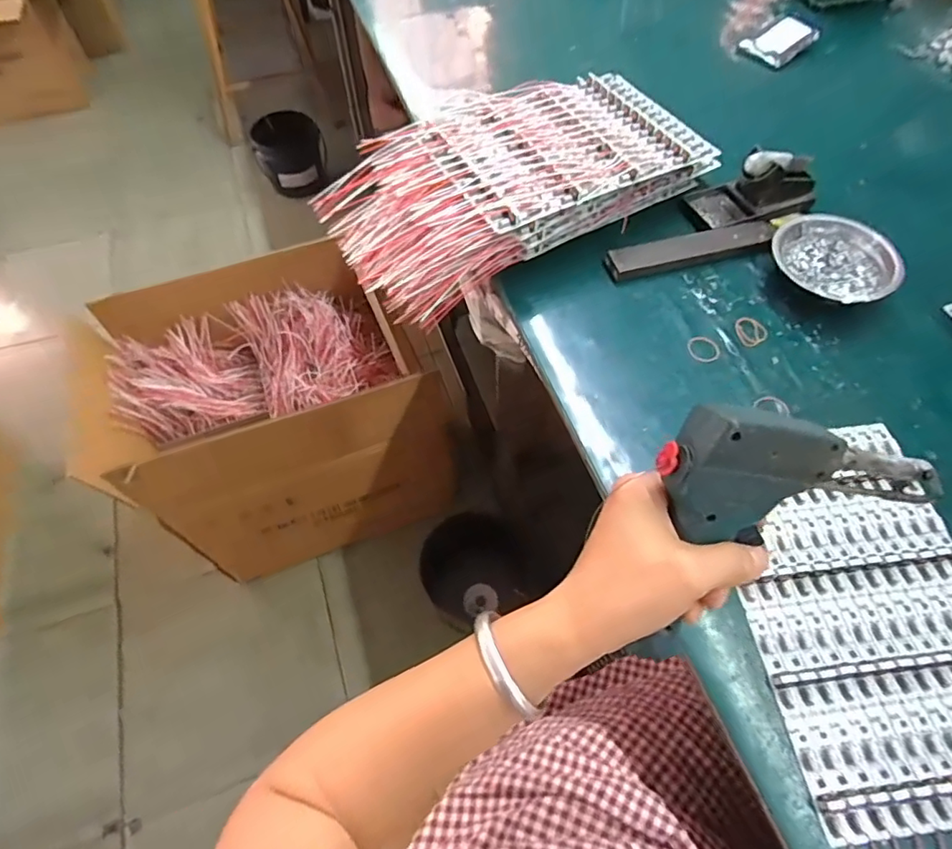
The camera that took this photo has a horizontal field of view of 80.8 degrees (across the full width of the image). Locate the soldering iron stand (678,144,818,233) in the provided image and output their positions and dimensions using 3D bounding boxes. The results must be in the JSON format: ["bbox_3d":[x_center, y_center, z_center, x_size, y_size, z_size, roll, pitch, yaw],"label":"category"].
[{"bbox_3d":[0.332,-0.286,0.668,0.154,0.068,0.086,-16,61,-9],"label":"soldering iron stand"}]

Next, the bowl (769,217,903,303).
[{"bbox_3d":[0.385,-0.175,0.603,0.100,0.033,0.124,-40,67,-20],"label":"bowl"}]

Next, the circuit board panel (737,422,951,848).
[{"bbox_3d":[0.306,0.138,0.436,0.188,0.013,0.285,-6,59,-3],"label":"circuit board panel"}]

